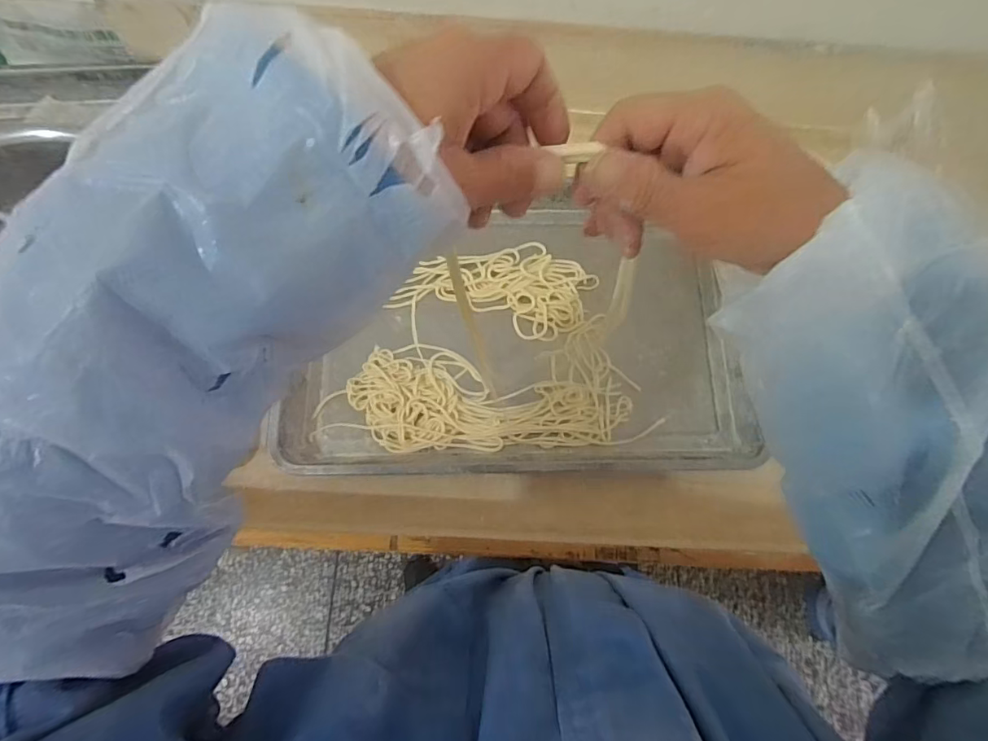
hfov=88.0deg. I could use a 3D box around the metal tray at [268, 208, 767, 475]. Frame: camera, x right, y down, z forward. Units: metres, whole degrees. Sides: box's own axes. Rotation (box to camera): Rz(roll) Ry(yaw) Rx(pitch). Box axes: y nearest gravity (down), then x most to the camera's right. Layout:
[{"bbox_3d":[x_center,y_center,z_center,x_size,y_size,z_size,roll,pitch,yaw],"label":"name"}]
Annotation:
[{"bbox_3d":[0.031,-0.043,0.654,0.570,0.048,0.339,0,74,-2],"label":"metal tray"}]

